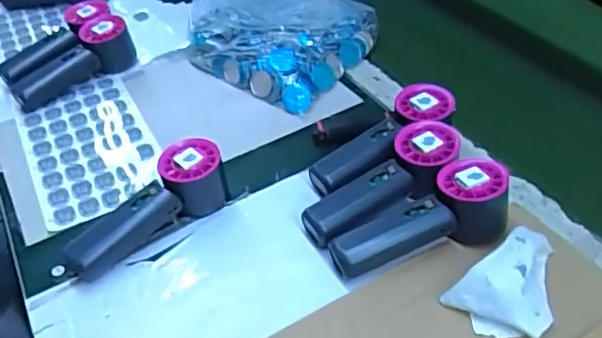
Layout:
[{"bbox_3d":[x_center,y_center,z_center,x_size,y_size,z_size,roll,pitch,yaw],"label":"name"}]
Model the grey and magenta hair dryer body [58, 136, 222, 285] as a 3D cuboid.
[{"bbox_3d":[-0.139,0.034,0.504,0.159,0.057,0.049,-30,49,-27],"label":"grey and magenta hair dryer body"}]

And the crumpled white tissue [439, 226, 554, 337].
[{"bbox_3d":[0.167,0.086,0.433,0.102,0.040,0.071,-25,46,-23],"label":"crumpled white tissue"}]

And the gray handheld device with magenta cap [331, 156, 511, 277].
[{"bbox_3d":[0.098,0.041,0.476,0.153,0.056,0.069,-8,42,-6],"label":"gray handheld device with magenta cap"}]

